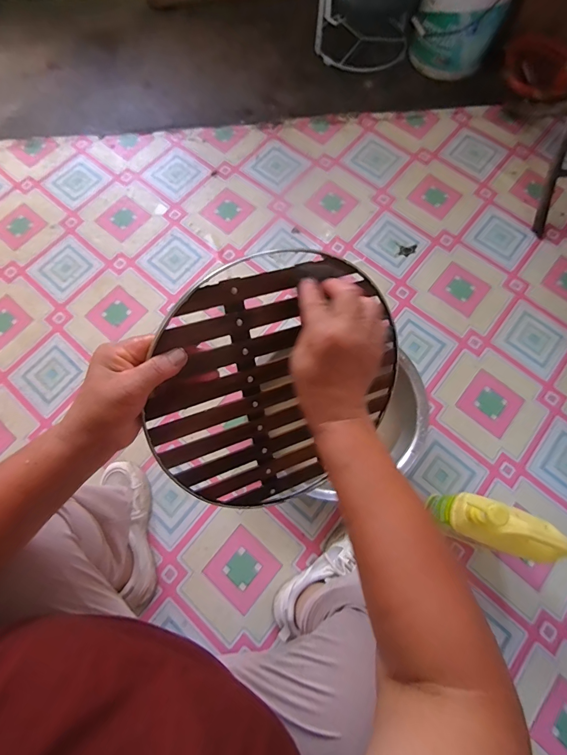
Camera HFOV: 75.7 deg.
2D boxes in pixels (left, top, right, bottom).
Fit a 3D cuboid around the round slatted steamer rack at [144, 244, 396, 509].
[{"bbox_3d":[-0.005,0.010,0.389,0.276,0.010,0.263,-9,113,-21],"label":"round slatted steamer rack"}]

